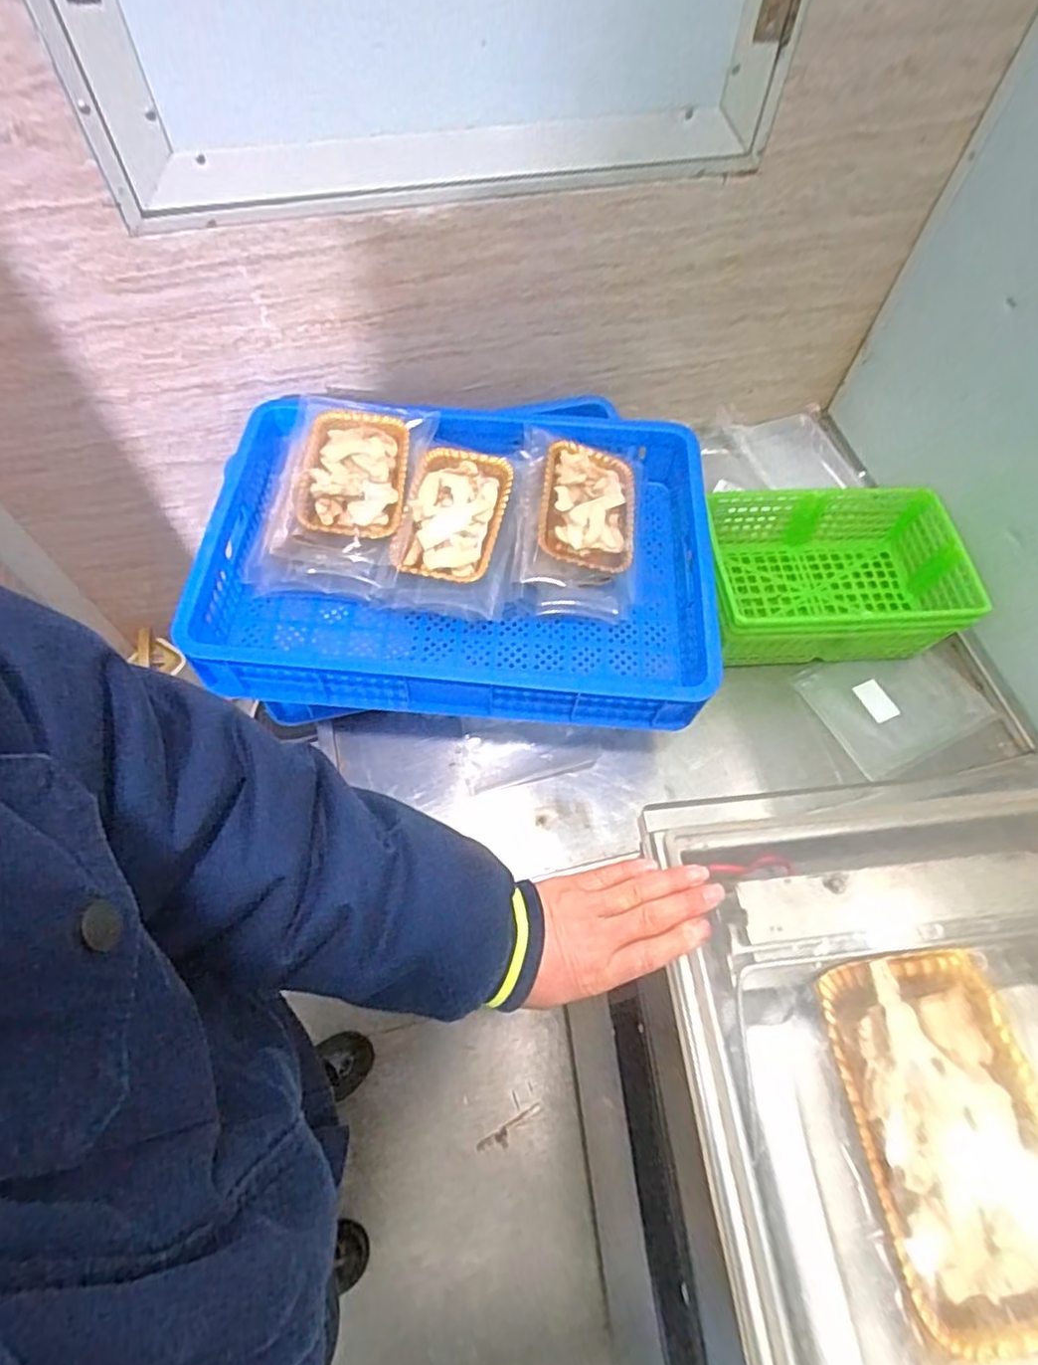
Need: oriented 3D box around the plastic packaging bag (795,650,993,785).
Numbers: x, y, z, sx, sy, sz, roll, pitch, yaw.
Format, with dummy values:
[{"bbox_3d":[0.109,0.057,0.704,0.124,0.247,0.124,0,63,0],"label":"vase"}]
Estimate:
[{"bbox_3d":[0.522,0.023,0.948,0.201,0.012,0.177,-29,68,-3],"label":"plastic packaging bag"}]

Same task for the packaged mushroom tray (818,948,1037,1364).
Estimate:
[{"bbox_3d":[0.268,0.267,0.408,0.118,0.027,0.192,-5,63,-5],"label":"packaged mushroom tray"}]

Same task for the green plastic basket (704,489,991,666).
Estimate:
[{"bbox_3d":[0.419,-0.148,0.950,0.348,0.123,0.228,-3,63,-4],"label":"green plastic basket"}]

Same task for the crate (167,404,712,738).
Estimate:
[{"bbox_3d":[-0.076,-0.177,0.883,0.625,0.101,0.444,4,63,0],"label":"crate"}]

